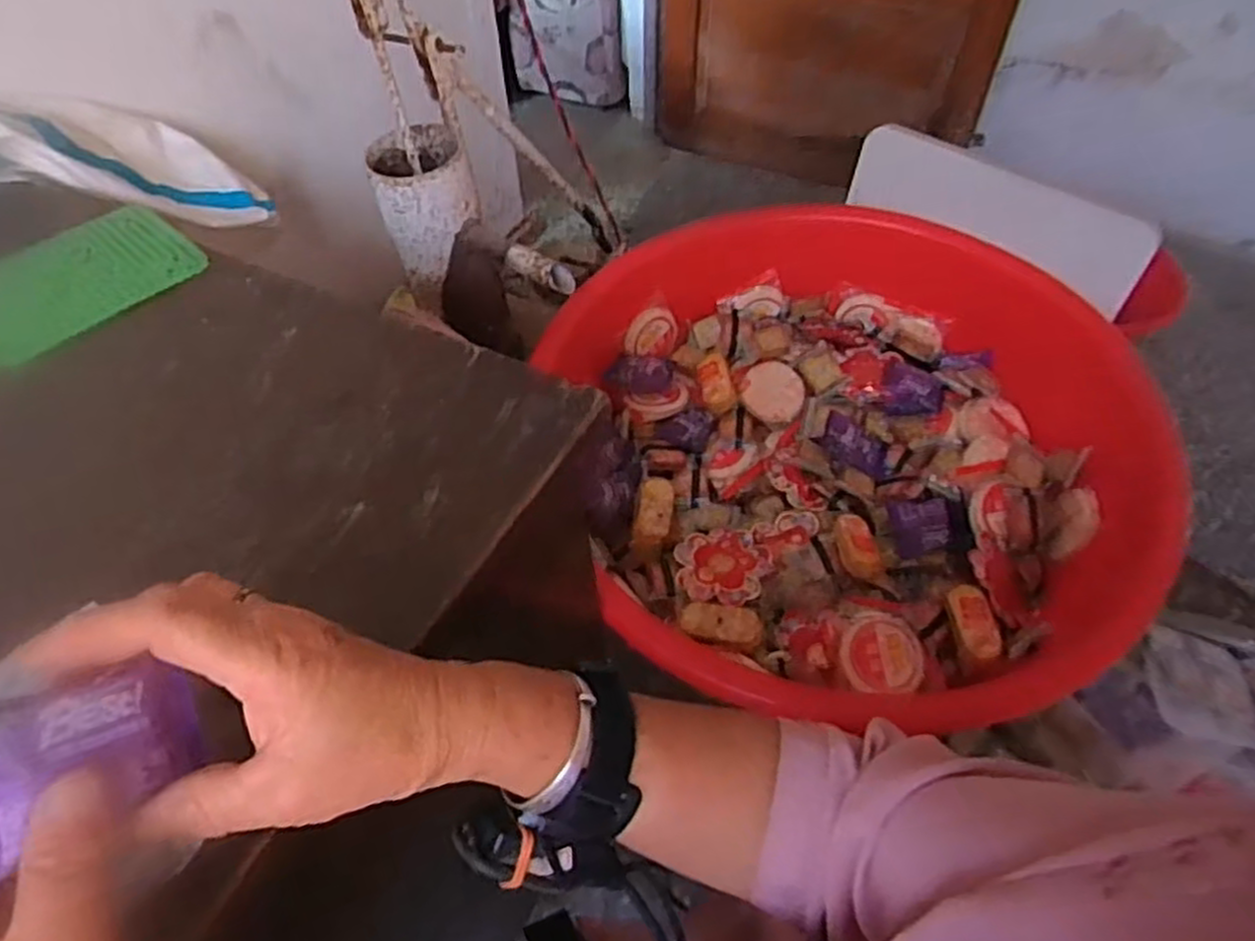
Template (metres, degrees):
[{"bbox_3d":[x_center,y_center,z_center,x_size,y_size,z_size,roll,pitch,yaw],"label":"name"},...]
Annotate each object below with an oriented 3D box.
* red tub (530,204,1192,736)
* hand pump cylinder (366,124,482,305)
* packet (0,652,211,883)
[{"bbox_3d":[0.201,-0.023,0.835,0.565,0.262,0.577,16,55,13],"label":"red tub"},{"bbox_3d":[-0.222,-0.290,0.893,0.099,0.154,0.103,-18,55,-12],"label":"hand pump cylinder"},{"bbox_3d":[-0.195,0.101,0.285,0.013,0.054,0.076,0,11,45],"label":"packet"}]

